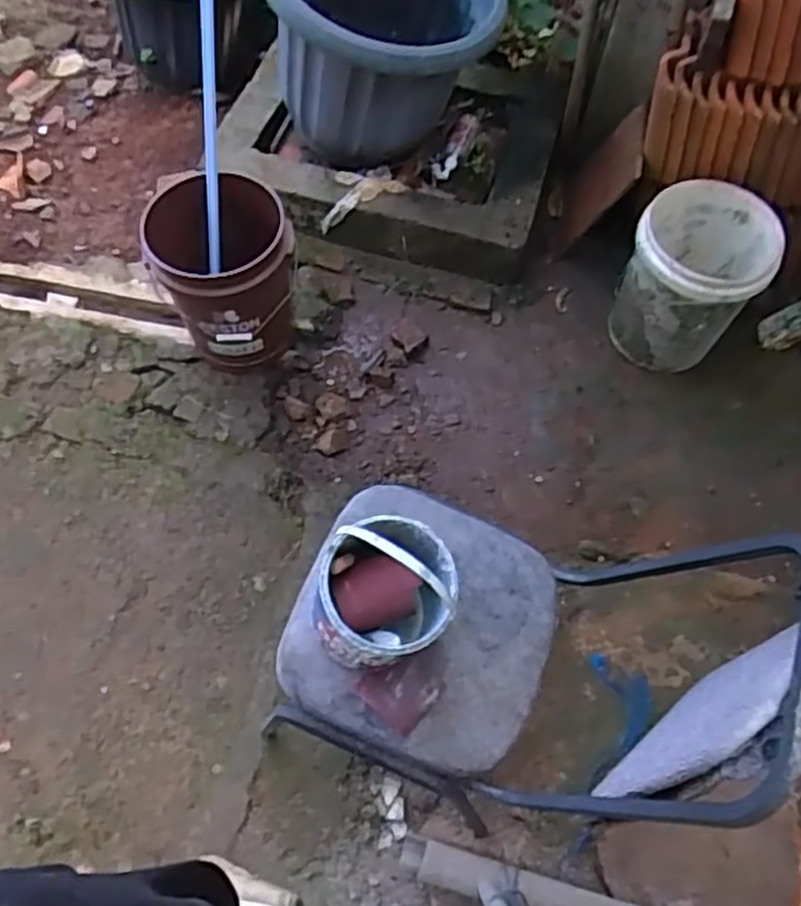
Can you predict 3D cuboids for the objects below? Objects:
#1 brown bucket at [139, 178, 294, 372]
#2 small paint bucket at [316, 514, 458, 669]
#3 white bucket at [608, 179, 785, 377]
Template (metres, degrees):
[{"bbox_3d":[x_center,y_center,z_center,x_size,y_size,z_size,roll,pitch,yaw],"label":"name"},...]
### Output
[{"bbox_3d":[-0.407,-0.402,1.775,0.303,0.404,0.313,1,64,-1],"label":"brown bucket"},{"bbox_3d":[-0.019,0.183,1.033,0.180,0.256,0.177,1,64,-1],"label":"small paint bucket"},{"bbox_3d":[0.689,-0.418,1.814,0.292,0.345,0.303,1,64,-1],"label":"white bucket"}]

